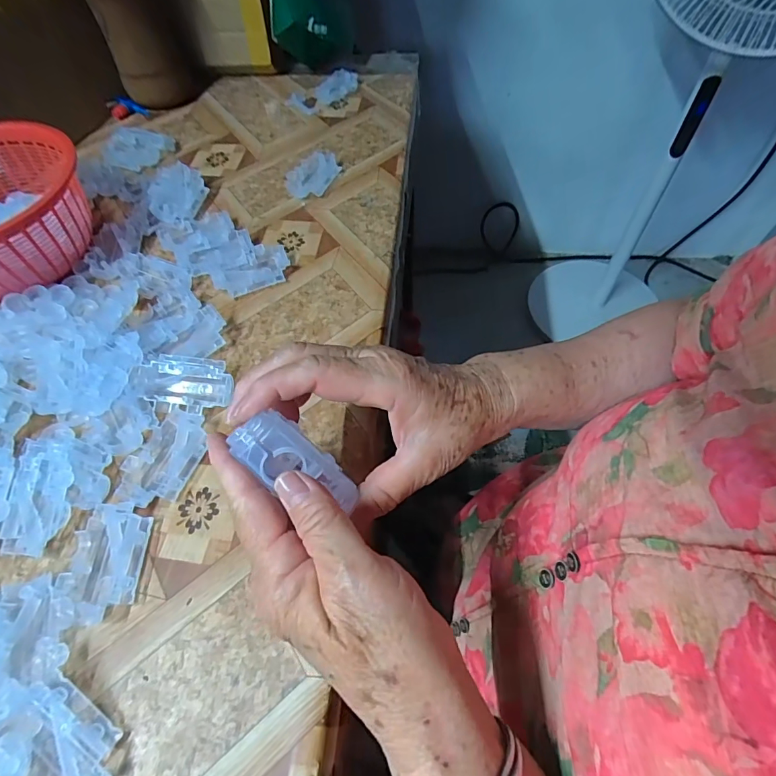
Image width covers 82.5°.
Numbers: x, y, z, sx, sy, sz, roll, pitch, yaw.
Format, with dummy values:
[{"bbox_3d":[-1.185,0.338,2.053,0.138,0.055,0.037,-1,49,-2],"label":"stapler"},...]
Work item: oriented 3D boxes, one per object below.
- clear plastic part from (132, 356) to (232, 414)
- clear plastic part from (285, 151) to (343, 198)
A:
[{"bbox_3d":[-0.154,-0.004,0.334,0.071,0.018,0.042,1,57,2],"label":"clear plastic part"},{"bbox_3d":[-0.081,-0.240,0.492,0.042,0.013,0.083,21,60,15],"label":"clear plastic part"}]

